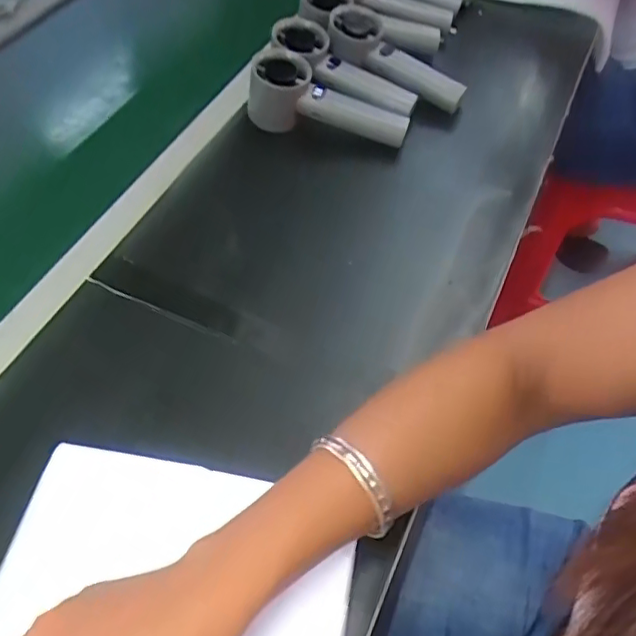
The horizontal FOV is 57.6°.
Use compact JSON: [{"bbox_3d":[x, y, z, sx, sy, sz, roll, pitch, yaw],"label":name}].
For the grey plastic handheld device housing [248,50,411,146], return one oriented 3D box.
[{"bbox_3d":[0.010,-0.207,0.569,0.158,0.060,0.050,15,54,-5],"label":"grey plastic handheld device housing"}]

